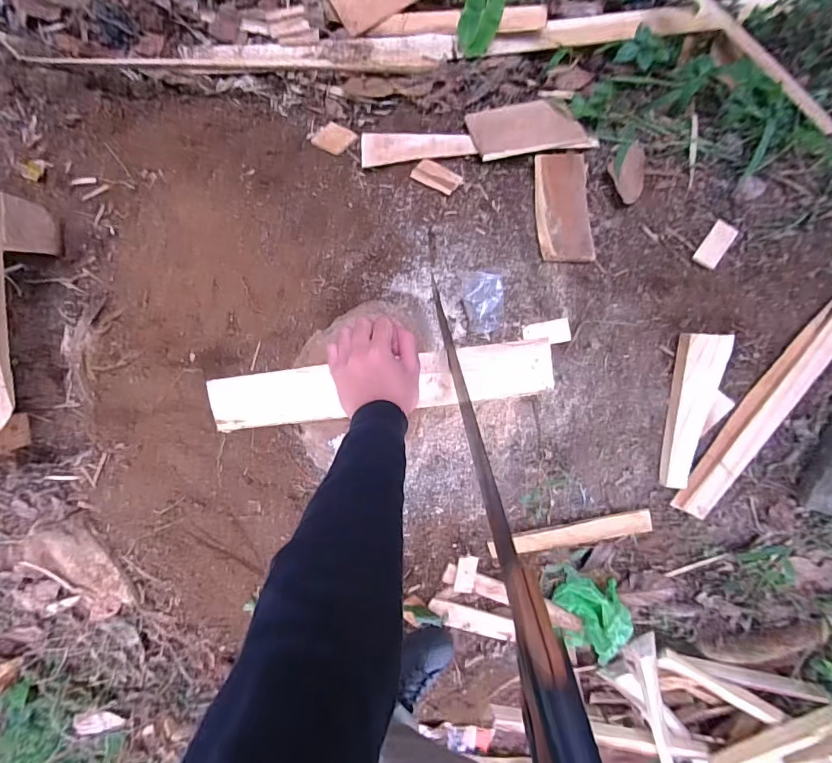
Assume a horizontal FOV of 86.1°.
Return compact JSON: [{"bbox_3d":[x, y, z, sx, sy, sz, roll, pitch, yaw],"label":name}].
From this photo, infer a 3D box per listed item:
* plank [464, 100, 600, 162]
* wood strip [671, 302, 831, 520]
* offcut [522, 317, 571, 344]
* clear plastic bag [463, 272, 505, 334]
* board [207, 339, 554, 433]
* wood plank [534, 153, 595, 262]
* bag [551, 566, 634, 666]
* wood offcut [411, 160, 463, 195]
[{"bbox_3d":[0.191,-0.431,0.756,0.202,0.014,0.119,-15,67,-10],"label":"plank"},{"bbox_3d":[0.543,0.044,0.698,0.060,0.022,0.395,30,101,-7],"label":"wood strip"},{"bbox_3d":[0.203,-0.075,0.693,0.071,0.015,0.036,-10,92,-7],"label":"offcut"},{"bbox_3d":[0.104,-0.119,0.681,0.065,0.034,0.088,-1,91,-7],"label":"clear plastic bag"},{"bbox_3d":[-0.040,0.006,0.521,0.392,0.017,0.066,-6,91,1],"label":"board"},{"bbox_3d":[0.237,-0.284,0.719,0.086,0.020,0.193,3,75,-7],"label":"wood plank"},{"bbox_3d":[0.339,0.452,0.869,0.120,0.087,0.184,4,90,-7],"label":"bag"},{"bbox_3d":[0.034,-0.323,0.704,0.075,0.010,0.037,25,87,-7],"label":"wood offcut"}]

